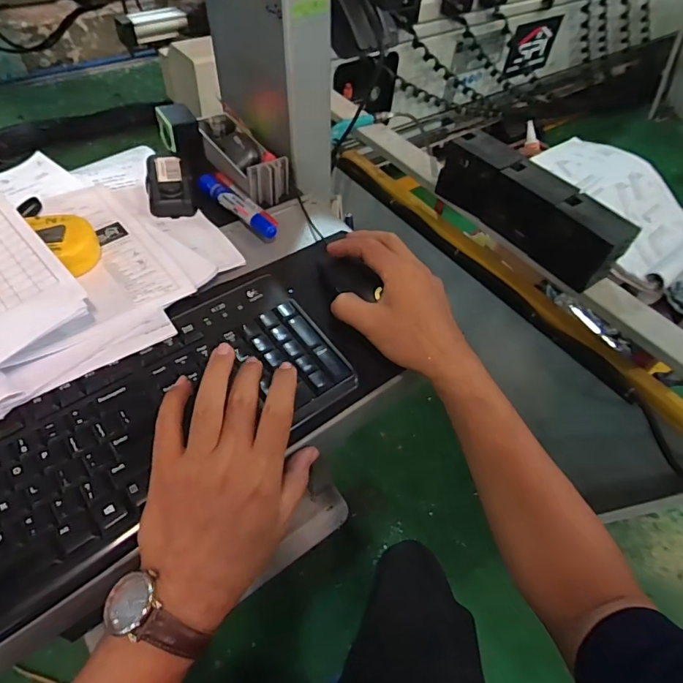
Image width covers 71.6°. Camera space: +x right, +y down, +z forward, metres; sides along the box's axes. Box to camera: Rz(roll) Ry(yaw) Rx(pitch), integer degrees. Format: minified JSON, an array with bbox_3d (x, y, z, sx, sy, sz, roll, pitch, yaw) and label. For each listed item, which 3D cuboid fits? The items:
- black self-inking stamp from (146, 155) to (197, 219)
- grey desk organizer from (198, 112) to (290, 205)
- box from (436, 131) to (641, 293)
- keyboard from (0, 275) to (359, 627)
[{"bbox_3d":[-0.196,-0.180,0.537,0.049,0.024,0.099,-13,54,-15],"label":"black self-inking stamp"},{"bbox_3d":[-0.125,-0.231,0.583,0.058,0.045,0.153,-28,59,-25],"label":"grey desk organizer"},{"bbox_3d":[0.384,-0.284,0.983,0.105,0.134,0.418,-27,59,-24],"label":"box"},{"bbox_3d":[-0.196,0.086,0.338,0.436,0.021,0.153,-33,62,-26],"label":"keyboard"}]

